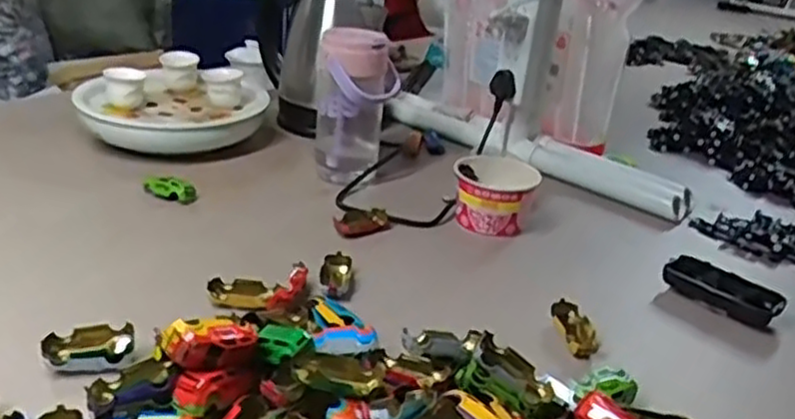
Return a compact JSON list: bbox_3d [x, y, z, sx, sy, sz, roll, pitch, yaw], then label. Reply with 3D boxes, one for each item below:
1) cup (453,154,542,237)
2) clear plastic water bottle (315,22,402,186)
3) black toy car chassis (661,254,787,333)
[{"bbox_3d":[0.111,-0.021,0.851,0.087,0.074,0.094,5,24,-2],"label":"cup"},{"bbox_3d":[-0.052,-0.120,0.904,0.096,0.187,0.066,6,24,-1],"label":"clear plastic water bottle"},{"bbox_3d":[0.319,0.080,0.728,0.112,0.028,0.045,26,31,37],"label":"black toy car chassis"}]

